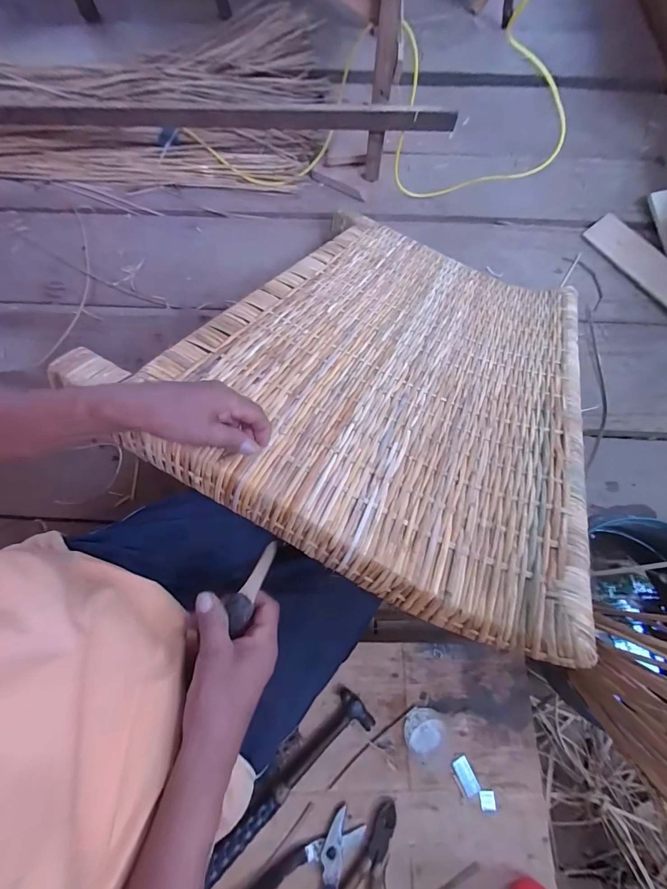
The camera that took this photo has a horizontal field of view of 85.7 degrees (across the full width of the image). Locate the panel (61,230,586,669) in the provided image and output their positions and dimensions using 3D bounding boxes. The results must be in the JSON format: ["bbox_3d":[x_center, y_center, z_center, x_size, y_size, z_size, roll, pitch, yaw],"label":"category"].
[{"bbox_3d":[0.127,-0.157,0.634,0.564,0.086,0.774,27,49,7],"label":"panel"}]

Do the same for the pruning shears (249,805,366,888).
[{"bbox_3d":[-0.059,0.529,0.403,0.098,0.020,0.227,35,76,8],"label":"pruning shears"}]

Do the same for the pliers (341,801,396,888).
[{"bbox_3d":[0.038,0.504,0.407,0.057,0.013,0.160,28,75,6],"label":"pliers"}]

